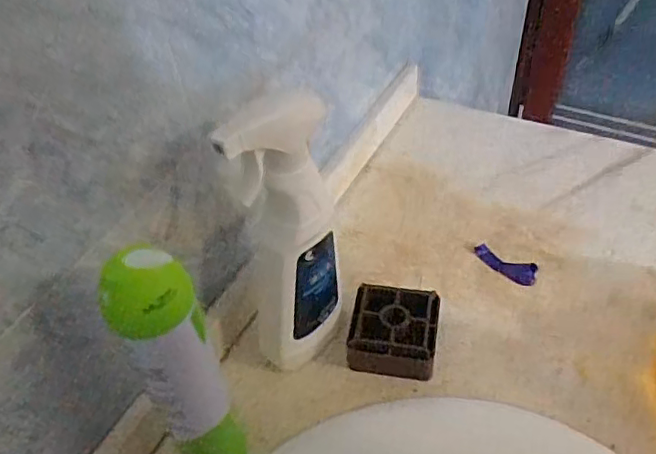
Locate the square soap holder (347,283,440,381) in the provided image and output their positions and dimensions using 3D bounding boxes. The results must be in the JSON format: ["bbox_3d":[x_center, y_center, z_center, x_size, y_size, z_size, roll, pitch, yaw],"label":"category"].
[{"bbox_3d":[0.062,0.095,0.556,0.076,0.043,0.077,8,46,12],"label":"square soap holder"}]

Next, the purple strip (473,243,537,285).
[{"bbox_3d":[0.186,0.040,0.629,0.070,0.006,0.031,24,51,27],"label":"purple strip"}]

